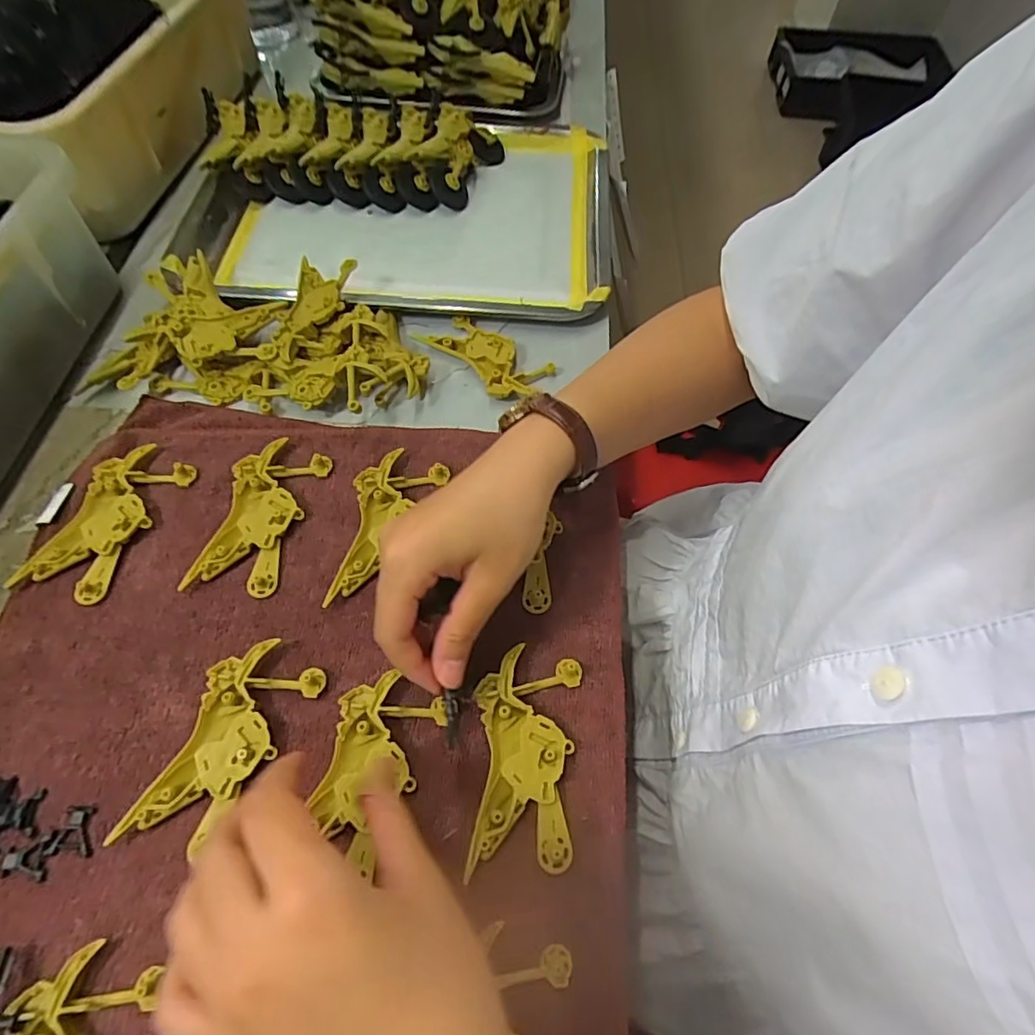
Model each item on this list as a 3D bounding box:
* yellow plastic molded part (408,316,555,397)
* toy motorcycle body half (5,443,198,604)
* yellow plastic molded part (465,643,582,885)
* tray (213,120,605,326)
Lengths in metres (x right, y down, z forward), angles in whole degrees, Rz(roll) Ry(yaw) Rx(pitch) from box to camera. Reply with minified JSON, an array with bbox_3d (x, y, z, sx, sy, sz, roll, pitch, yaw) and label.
[{"bbox_3d":[-0.023,-0.118,0.418,0.091,0.013,0.048,34,65,16],"label":"yellow plastic molded part"},{"bbox_3d":[-0.245,0.002,0.339,0.049,0.012,0.103,20,62,9],"label":"toy motorcycle body half"},{"bbox_3d":[0.003,0.117,0.281,0.050,0.010,0.097,6,61,1],"label":"yellow plastic molded part"},{"bbox_3d":[-0.083,-0.274,0.503,0.313,0.023,0.259,2,61,-1],"label":"tray"}]

